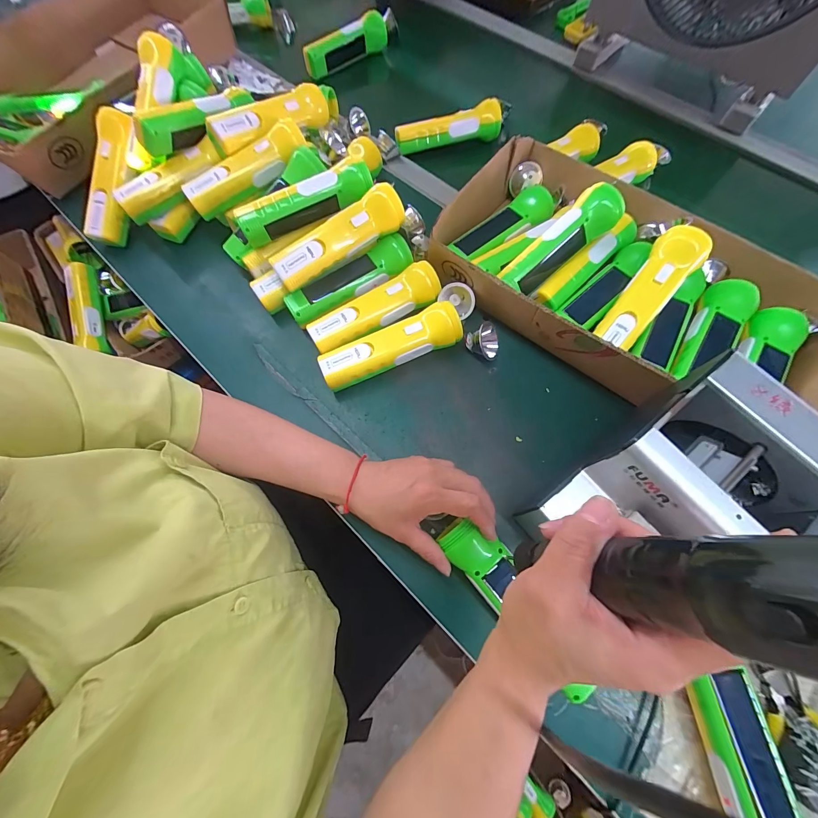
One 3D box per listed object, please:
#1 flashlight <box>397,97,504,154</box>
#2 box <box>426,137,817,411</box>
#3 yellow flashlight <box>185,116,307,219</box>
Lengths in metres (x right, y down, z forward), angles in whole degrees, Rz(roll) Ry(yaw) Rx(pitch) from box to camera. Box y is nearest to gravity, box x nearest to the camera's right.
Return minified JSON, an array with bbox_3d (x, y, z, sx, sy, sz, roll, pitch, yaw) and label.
[{"bbox_3d":[0.061,-0.445,0.551,0.167,0.040,0.047,-12,69,-5],"label":"flashlight"},{"bbox_3d":[0.246,-0.156,0.396,0.421,0.076,0.240,39,74,14],"label":"box"},{"bbox_3d":[-0.203,-0.301,0.440,0.163,0.039,0.042,-37,72,-2],"label":"yellow flashlight"}]

